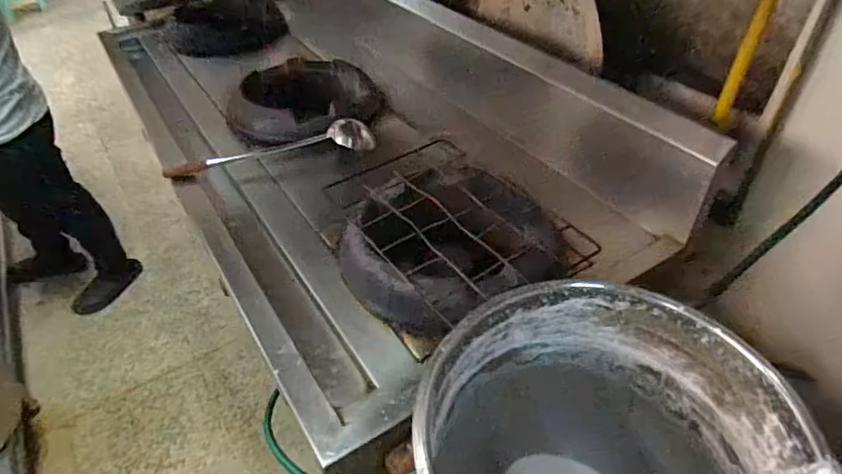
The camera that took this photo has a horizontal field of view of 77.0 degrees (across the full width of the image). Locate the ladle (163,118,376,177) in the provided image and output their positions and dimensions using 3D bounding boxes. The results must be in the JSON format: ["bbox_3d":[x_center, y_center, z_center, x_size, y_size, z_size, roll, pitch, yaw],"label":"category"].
[{"bbox_3d":[-0.366,-0.221,1.315,0.495,0.073,0.107,-8,43,-7],"label":"ladle"}]

